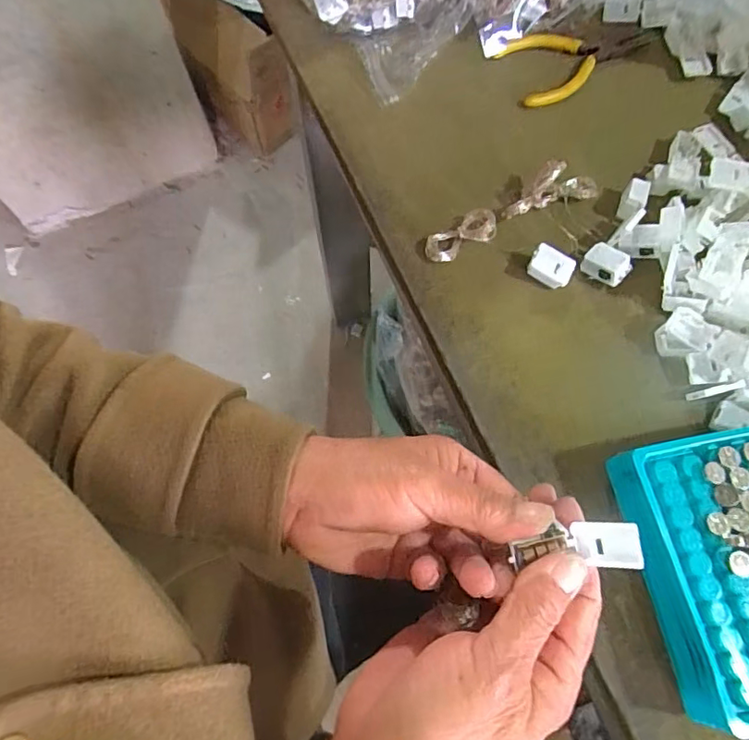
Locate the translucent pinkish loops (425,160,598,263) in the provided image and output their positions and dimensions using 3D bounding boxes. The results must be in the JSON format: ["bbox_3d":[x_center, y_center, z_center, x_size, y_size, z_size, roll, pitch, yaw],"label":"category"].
[{"bbox_3d":[0.091,-0.107,0.356,0.124,0.031,0.024,-25,71,-8],"label":"translucent pinkish loops"}]

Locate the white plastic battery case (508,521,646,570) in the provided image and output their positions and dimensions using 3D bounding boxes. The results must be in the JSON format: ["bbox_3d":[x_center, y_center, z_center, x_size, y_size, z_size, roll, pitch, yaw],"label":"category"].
[{"bbox_3d":[0.086,0.077,0.233,0.053,0.012,0.019,-9,69,13],"label":"white plastic battery case"}]

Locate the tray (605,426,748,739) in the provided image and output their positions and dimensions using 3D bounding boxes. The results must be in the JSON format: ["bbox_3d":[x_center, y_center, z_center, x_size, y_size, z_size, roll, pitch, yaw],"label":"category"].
[{"bbox_3d":[0.188,0.100,0.277,0.095,0.036,0.131,-10,70,-3],"label":"tray"}]

